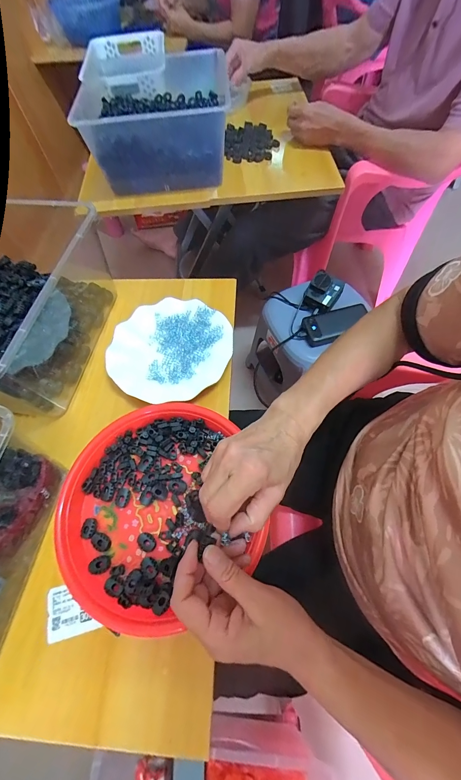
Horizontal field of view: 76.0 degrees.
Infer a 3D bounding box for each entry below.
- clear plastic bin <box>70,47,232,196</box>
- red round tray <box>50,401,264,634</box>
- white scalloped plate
[{"bbox_3d":[-0.166,-0.592,0.656,0.312,0.134,0.327,-3,63,1],"label":"clear plastic bin"},{"bbox_3d":[-0.080,0.131,0.350,0.240,0.024,0.235,-1,63,2],"label":"red round tray"},{"bbox_3d":[-0.091,-0.066,0.451,0.181,0.019,0.168,-1,63,2],"label":"white scalloped plate"}]

